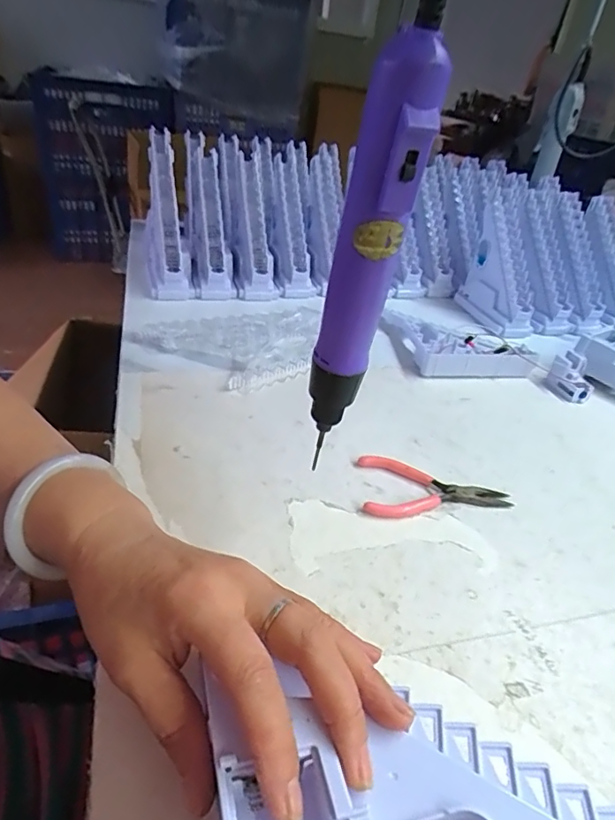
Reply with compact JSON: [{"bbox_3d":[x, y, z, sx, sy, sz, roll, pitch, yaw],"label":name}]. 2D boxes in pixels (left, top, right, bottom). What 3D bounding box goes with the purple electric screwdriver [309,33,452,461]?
[{"bbox_3d":[0.029,-0.069,0.273,0.034,0.202,0.035,4,33,-5],"label":"purple electric screwdriver"}]

